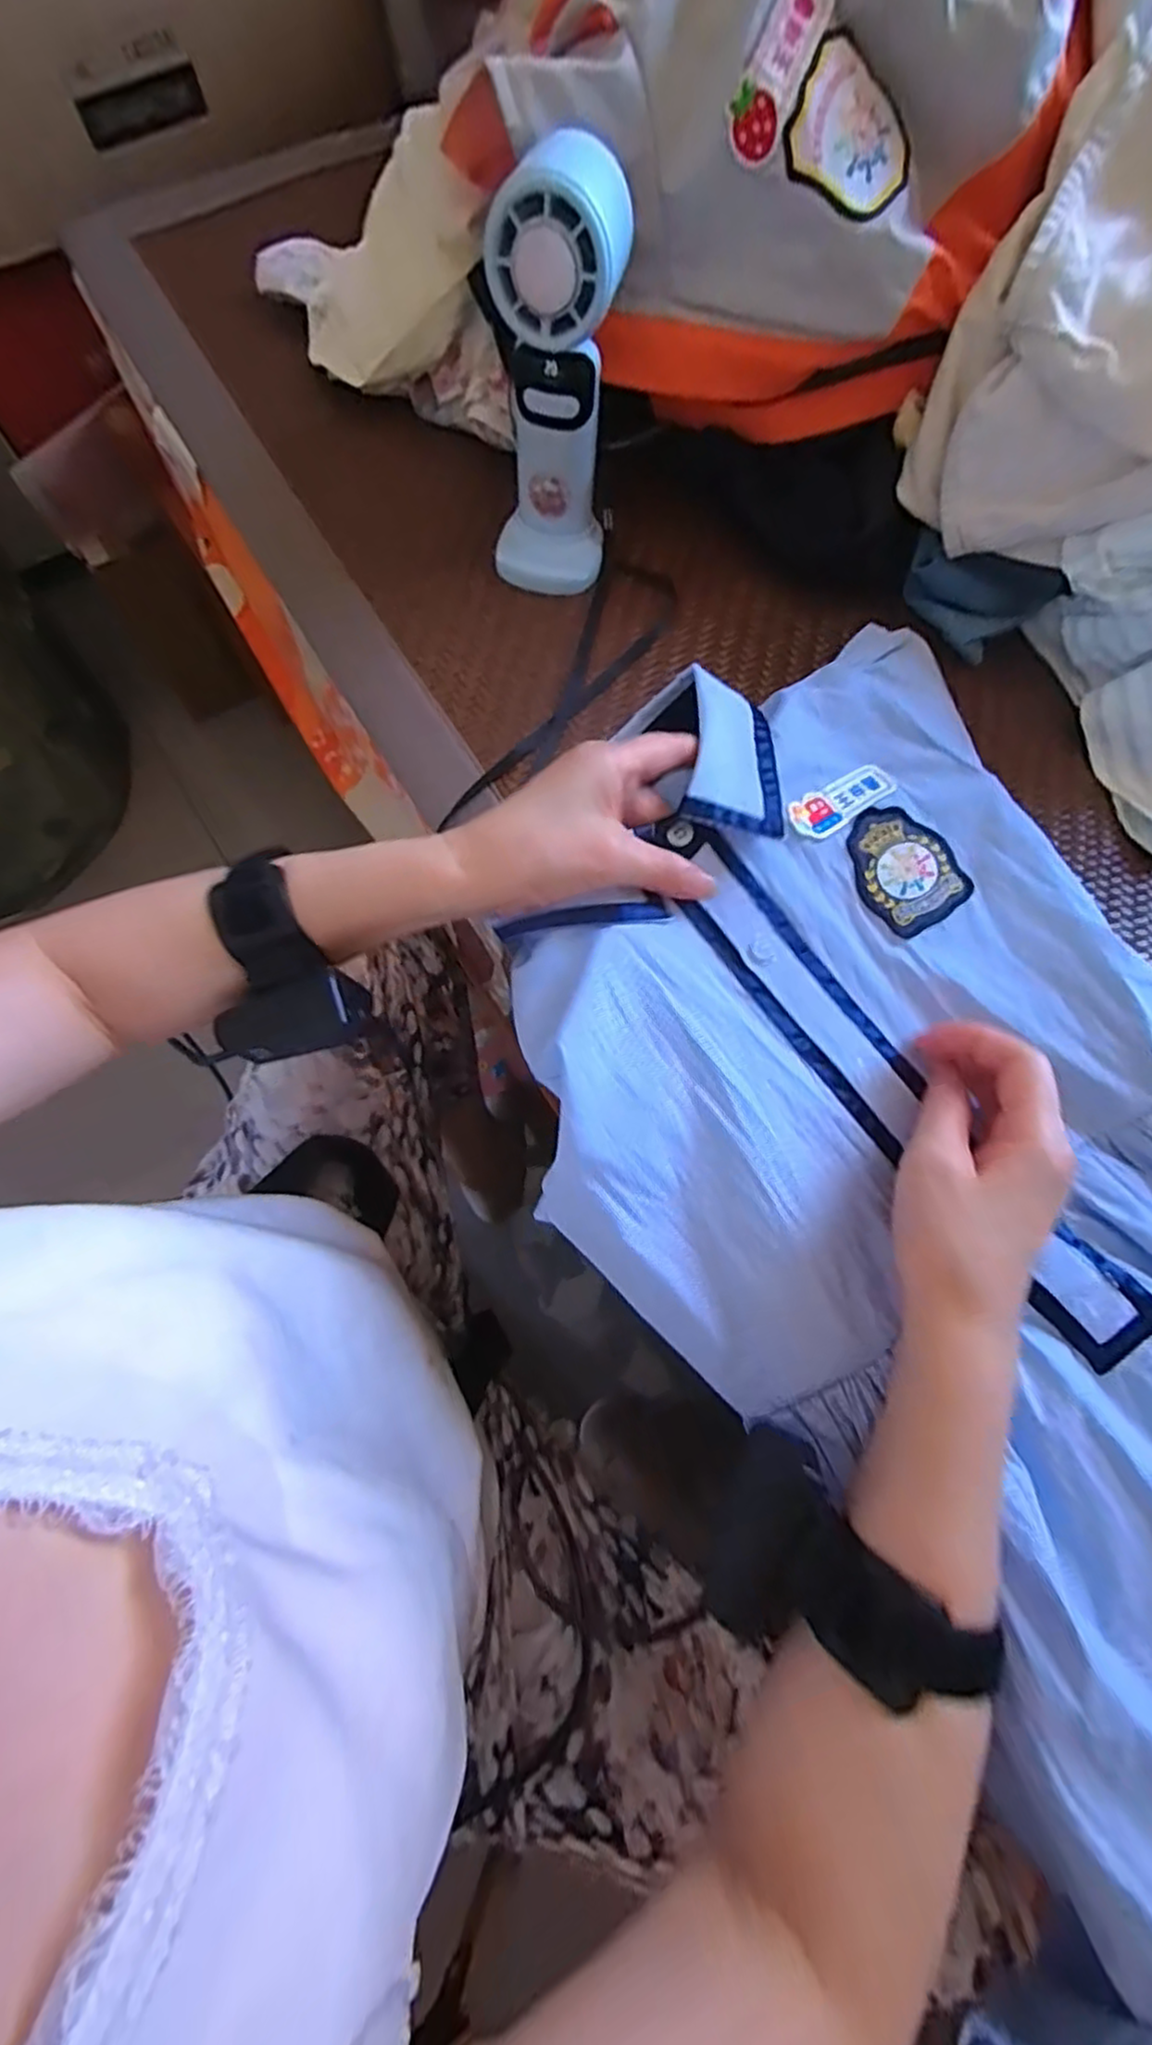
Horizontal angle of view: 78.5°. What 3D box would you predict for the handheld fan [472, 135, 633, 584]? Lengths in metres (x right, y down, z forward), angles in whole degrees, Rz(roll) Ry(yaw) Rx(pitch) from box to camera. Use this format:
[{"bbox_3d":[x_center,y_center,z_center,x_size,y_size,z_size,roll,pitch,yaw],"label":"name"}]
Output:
[{"bbox_3d":[-0.013,-0.335,0.377,0.062,0.166,0.073,12,73,3],"label":"handheld fan"}]

